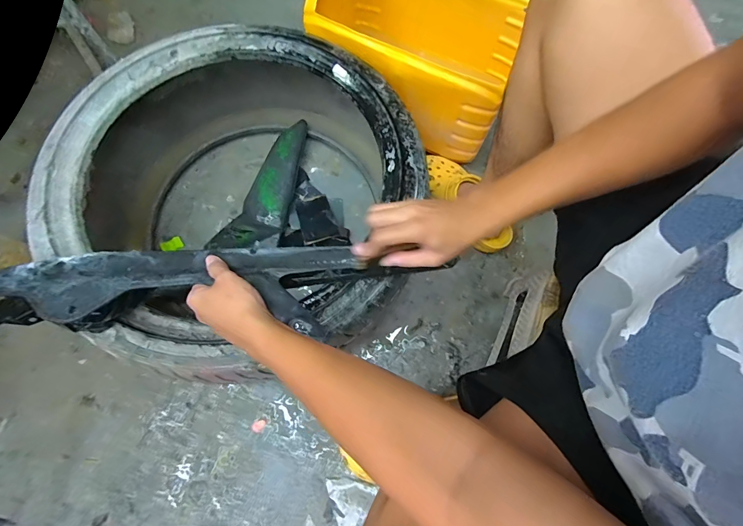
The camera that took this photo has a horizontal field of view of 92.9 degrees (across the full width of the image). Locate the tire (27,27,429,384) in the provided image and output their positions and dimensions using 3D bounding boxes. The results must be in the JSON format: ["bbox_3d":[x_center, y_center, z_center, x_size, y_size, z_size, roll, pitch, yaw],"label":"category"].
[{"bbox_3d":[-0.207,-0.114,0.635,0.540,0.236,0.574,0,72,-1],"label":"tire"}]

